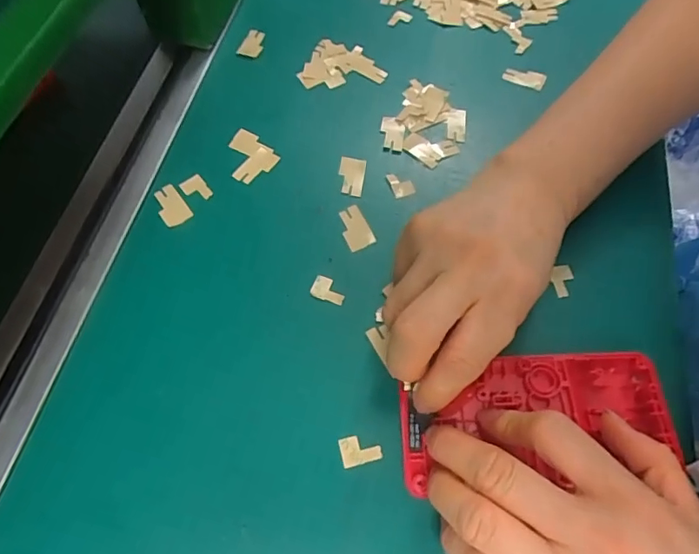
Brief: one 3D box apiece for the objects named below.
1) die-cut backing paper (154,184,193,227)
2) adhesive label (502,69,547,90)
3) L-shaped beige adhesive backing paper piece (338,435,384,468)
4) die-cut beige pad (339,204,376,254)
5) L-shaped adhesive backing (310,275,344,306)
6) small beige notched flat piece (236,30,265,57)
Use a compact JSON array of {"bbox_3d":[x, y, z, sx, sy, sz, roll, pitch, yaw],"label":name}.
[{"bbox_3d":[-0.104,-0.042,0.291,0.016,0.004,0.027,-32,68,-17],"label":"die-cut backing paper"},{"bbox_3d":[0.120,-0.136,0.348,0.028,0.007,0.010,13,63,5],"label":"adhesive label"},{"bbox_3d":[0.005,0.080,0.234,0.018,0.004,0.013,-12,63,-8],"label":"L-shaped beige adhesive backing paper piece"},{"bbox_3d":[0.003,-0.029,0.288,0.015,0.004,0.029,-20,65,-11],"label":"die-cut beige pad"},{"bbox_3d":[-0.011,0.007,0.271,0.018,0.004,0.013,19,64,8],"label":"L-shaped adhesive backing"},{"bbox_3d":[-0.068,-0.165,0.357,0.014,0.004,0.023,21,69,-1],"label":"small beige notched flat piece"}]

